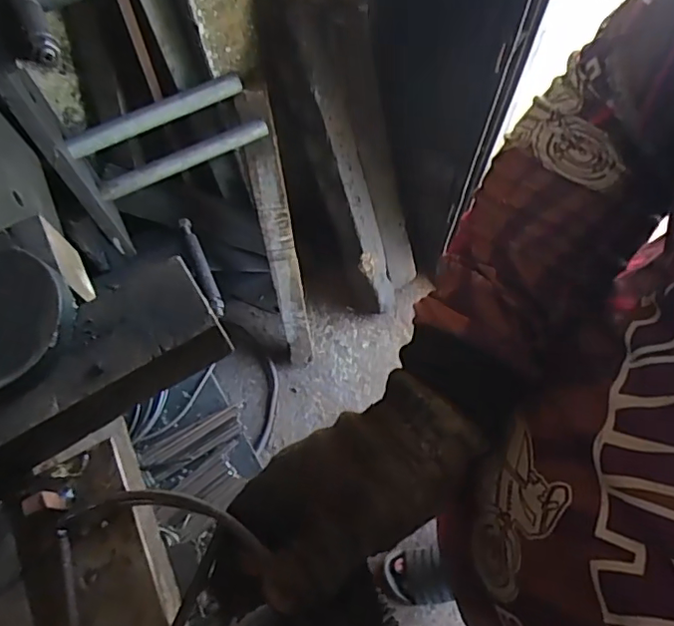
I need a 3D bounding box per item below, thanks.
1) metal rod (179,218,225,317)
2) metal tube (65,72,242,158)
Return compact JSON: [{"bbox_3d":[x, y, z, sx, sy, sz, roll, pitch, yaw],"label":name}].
[{"bbox_3d":[-0.237,-0.084,0.989,0.021,0.023,0.205,-23,70,-8],"label":"metal rod"},{"bbox_3d":[-0.228,-0.253,0.707,0.228,0.023,0.024,-28,71,-10],"label":"metal tube"}]

